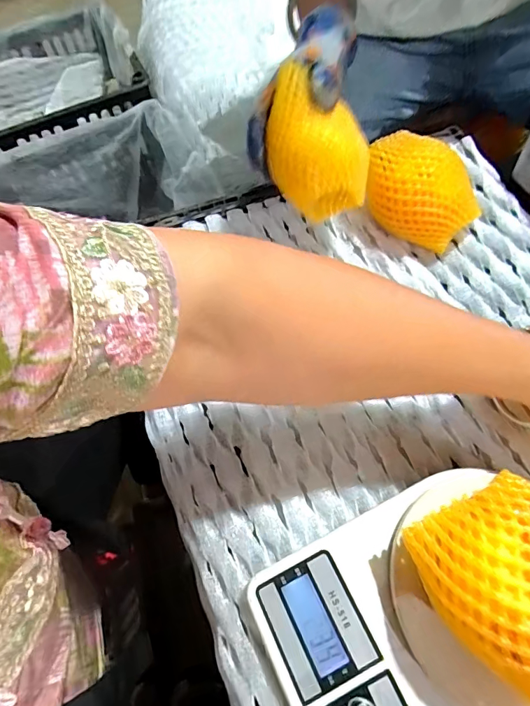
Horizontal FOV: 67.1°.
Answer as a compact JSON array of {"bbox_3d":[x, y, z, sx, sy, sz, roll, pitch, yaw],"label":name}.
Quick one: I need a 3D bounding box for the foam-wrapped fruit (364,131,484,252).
[{"bbox_3d":[0.145,-0.151,0.382,0.076,0.062,0.103,-42,71,-15],"label":"foam-wrapped fruit"}]

